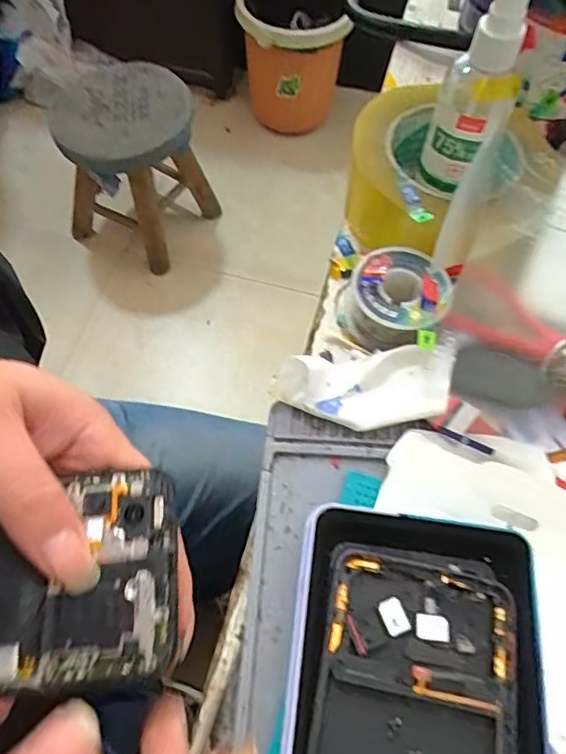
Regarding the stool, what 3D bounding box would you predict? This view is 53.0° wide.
[{"bbox_3d":[-0.292,-0.419,1.144,0.239,0.287,0.233,30,65,13],"label":"stool"}]

